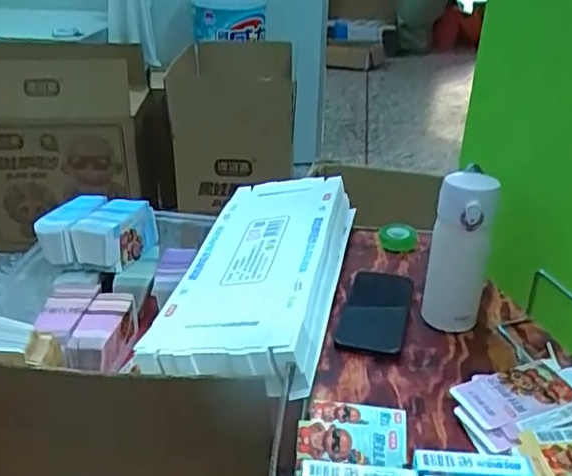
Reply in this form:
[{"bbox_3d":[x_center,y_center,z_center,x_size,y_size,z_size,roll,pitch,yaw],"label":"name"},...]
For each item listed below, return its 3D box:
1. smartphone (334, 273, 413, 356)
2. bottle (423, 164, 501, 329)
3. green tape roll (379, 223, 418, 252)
[{"bbox_3d":[0.112,0.088,0.770,0.078,0.014,0.154,8,30,13],"label":"smartphone"},{"bbox_3d":[0.205,0.019,0.735,0.065,0.195,0.078,9,30,15],"label":"bottle"},{"bbox_3d":[0.170,-0.003,0.942,0.055,0.020,0.055,2,28,2],"label":"green tape roll"}]

